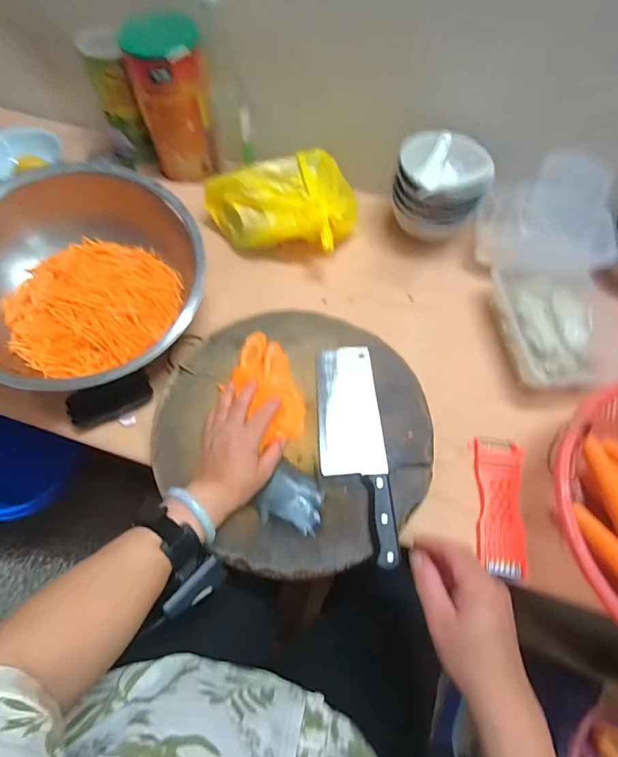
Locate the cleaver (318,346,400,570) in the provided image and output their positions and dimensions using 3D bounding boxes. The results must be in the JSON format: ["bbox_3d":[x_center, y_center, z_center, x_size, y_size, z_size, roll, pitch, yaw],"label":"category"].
[{"bbox_3d":[0.055,0.082,0.528,0.081,0.016,0.284,-1,62,-3],"label":"cleaver"}]

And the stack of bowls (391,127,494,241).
[{"bbox_3d":[0.212,-0.311,0.717,0.135,0.157,0.117,-15,63,-10],"label":"stack of bowls"}]

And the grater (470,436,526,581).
[{"bbox_3d":[0.248,0.161,0.538,0.062,0.010,0.175,11,62,3],"label":"grater"}]

